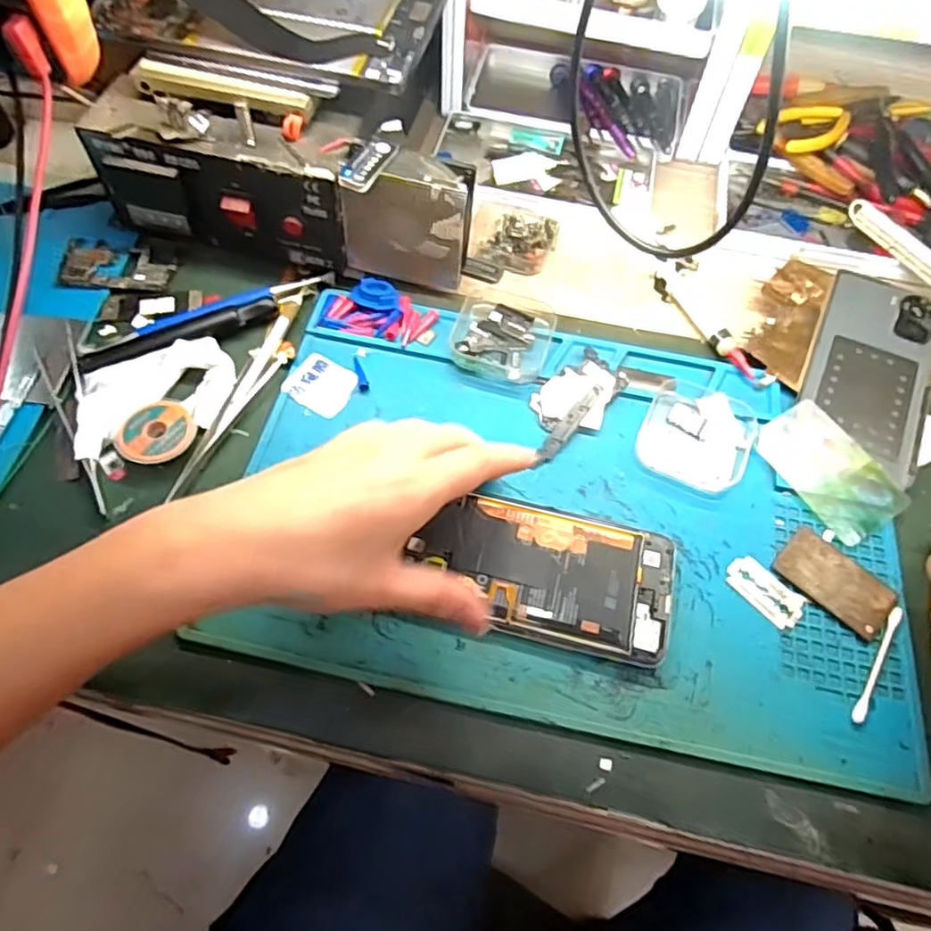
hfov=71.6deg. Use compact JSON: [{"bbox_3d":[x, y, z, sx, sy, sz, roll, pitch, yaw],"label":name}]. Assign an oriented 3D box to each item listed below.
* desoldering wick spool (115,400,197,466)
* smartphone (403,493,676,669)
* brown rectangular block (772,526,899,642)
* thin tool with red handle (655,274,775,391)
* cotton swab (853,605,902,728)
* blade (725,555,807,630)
[{"bbox_3d":[-0.183,-0.020,0.382,0.041,0.008,0.043,1,61,-2],"label":"desoldering wick spool"},{"bbox_3d":[0.044,0.058,0.353,0.135,0.009,0.075,13,61,4],"label":"smartphone"},{"bbox_3d":[0.207,0.064,0.360,0.060,0.004,0.036,40,66,18],"label":"brown rectangular block"},{"bbox_3d":[0.168,-0.097,0.445,0.017,0.007,0.116,-26,65,-16],"label":"thin tool with red handle"},{"bbox_3d":[0.217,0.104,0.340,0.006,0.004,0.070,33,64,14],"label":"cotton swab"},{"bbox_3d":[0.166,0.069,0.357,0.043,0.004,0.024,40,66,18],"label":"blade"}]

